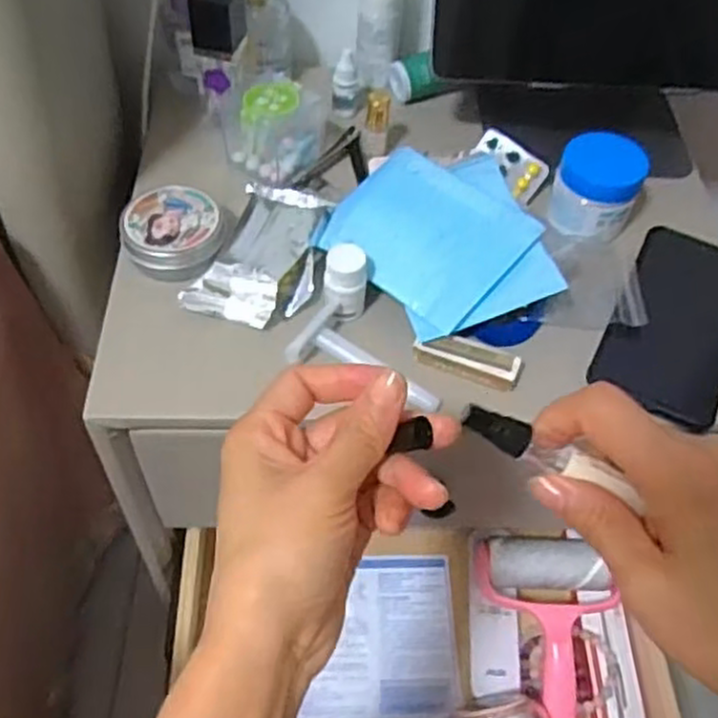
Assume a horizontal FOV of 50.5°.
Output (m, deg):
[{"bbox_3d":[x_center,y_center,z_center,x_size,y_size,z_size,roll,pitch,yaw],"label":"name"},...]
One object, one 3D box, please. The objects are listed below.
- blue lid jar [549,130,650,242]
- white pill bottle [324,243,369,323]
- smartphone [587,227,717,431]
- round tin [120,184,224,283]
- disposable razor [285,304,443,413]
[{"bbox_3d":[0.167,-0.121,0.539,0.065,0.053,0.056,20,54,10],"label":"blue lid jar"},{"bbox_3d":[-0.008,-0.050,0.484,0.027,0.040,0.026,6,53,0],"label":"white pill bottle"},{"bbox_3d":[0.214,-0.026,0.509,0.078,0.012,0.158,25,55,13],"label":"smartphone"},{"bbox_3d":[-0.128,-0.086,0.523,0.064,0.031,0.060,2,53,-3],"label":"round tin"},{"bbox_3d":[0.008,0.003,0.480,0.101,0.015,0.042,28,54,-8],"label":"disposable razor"}]

